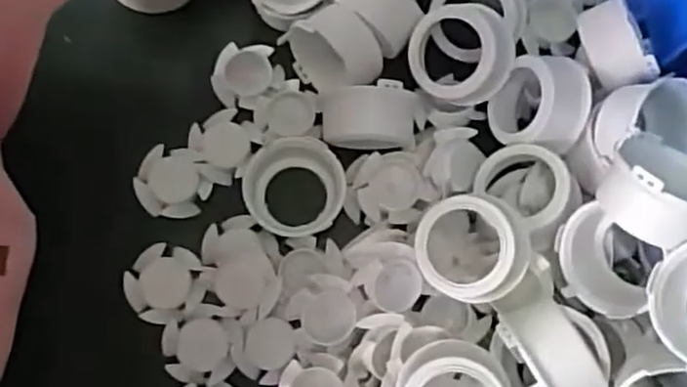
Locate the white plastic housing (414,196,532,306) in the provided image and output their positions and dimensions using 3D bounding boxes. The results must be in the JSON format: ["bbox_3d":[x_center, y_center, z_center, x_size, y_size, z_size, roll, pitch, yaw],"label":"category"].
[{"bbox_3d":[0.063,0.028,0.327,0.051,0.023,0.052,0,89,22],"label":"white plastic housing"}]

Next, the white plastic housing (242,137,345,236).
[{"bbox_3d":[-0.027,-0.002,0.372,0.055,0.023,0.050,0,77,0],"label":"white plastic housing"}]

